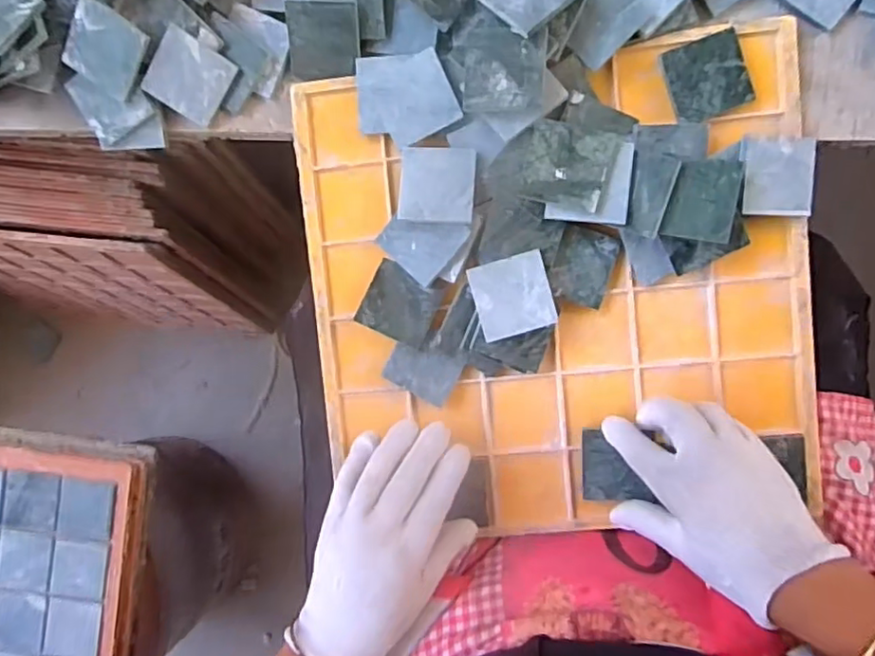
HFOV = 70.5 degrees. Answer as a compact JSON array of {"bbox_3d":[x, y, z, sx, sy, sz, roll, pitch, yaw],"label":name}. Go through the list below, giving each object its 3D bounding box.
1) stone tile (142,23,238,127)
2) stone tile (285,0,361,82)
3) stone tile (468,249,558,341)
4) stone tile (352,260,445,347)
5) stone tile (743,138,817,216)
[{"bbox_3d":[-0.174,-0.175,0.432,0.049,0.004,0.048,32,112,-17],"label":"stone tile"},{"bbox_3d":[-0.080,-0.201,0.433,0.051,0.007,0.051,3,118,4],"label":"stone tile"},{"bbox_3d":[0.049,-0.021,0.403,0.048,0.004,0.049,-15,94,4],"label":"stone tile"},{"bbox_3d":[-0.025,-0.016,0.432,0.050,0.010,0.047,26,91,6],"label":"stone tile"},{"bbox_3d":[0.216,-0.096,0.391,0.048,0.004,0.047,0,99,-9],"label":"stone tile"}]

